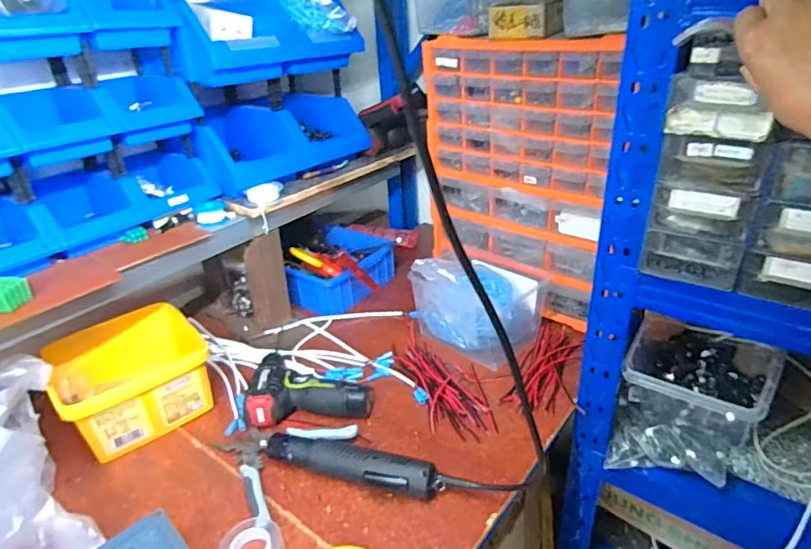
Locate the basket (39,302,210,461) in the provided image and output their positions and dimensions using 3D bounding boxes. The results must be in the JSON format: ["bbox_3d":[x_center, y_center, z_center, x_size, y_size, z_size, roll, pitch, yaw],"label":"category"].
[{"bbox_3d":[-0.389,0.146,0.741,0.194,0.117,0.155,-25,35,-34],"label":"basket"}]

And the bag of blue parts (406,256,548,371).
[{"bbox_3d":[0.124,0.030,0.861,0.186,0.147,0.160,18,35,33],"label":"bag of blue parts"}]

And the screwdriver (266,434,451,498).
[{"bbox_3d":[-0.069,0.232,0.628,0.232,0.042,0.045,4,29,12],"label":"screwdriver"}]

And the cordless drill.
[{"bbox_3d":[-0.142,0.155,0.767,0.174,0.045,0.148,-8,29,-9],"label":"cordless drill"}]

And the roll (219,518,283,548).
[{"bbox_3d":[-0.164,0.290,0.548,0.063,0.018,0.070,-8,29,-8],"label":"roll"}]

